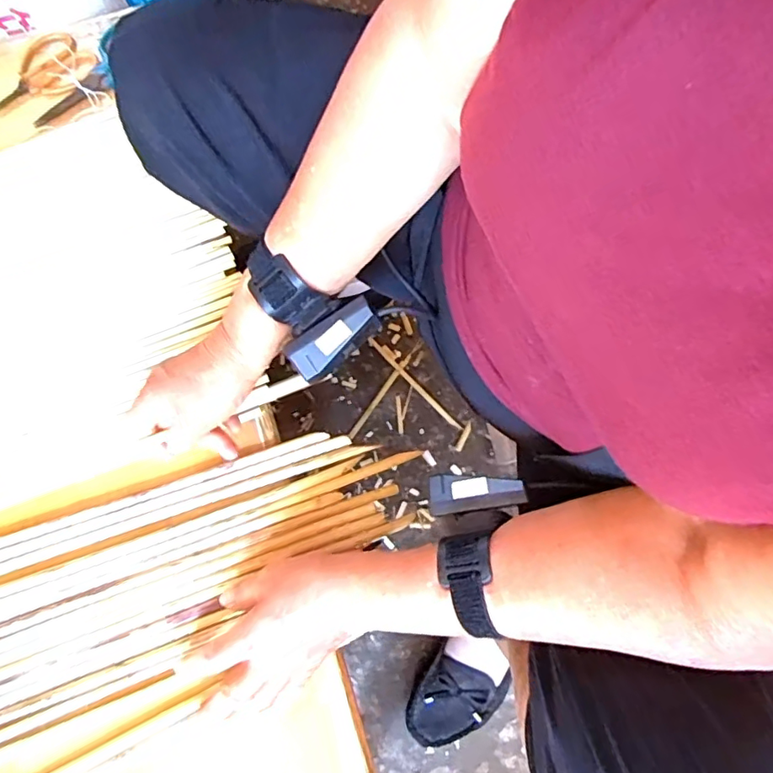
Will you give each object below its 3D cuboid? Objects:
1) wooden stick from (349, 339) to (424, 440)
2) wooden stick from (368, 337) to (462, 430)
[{"bbox_3d":[-0.002,0.002,0.764,0.011,0.010,0.167,35,75,10],"label":"wooden stick"},{"bbox_3d":[0.038,-0.004,0.778,0.012,0.010,0.179,-42,78,-13],"label":"wooden stick"}]

